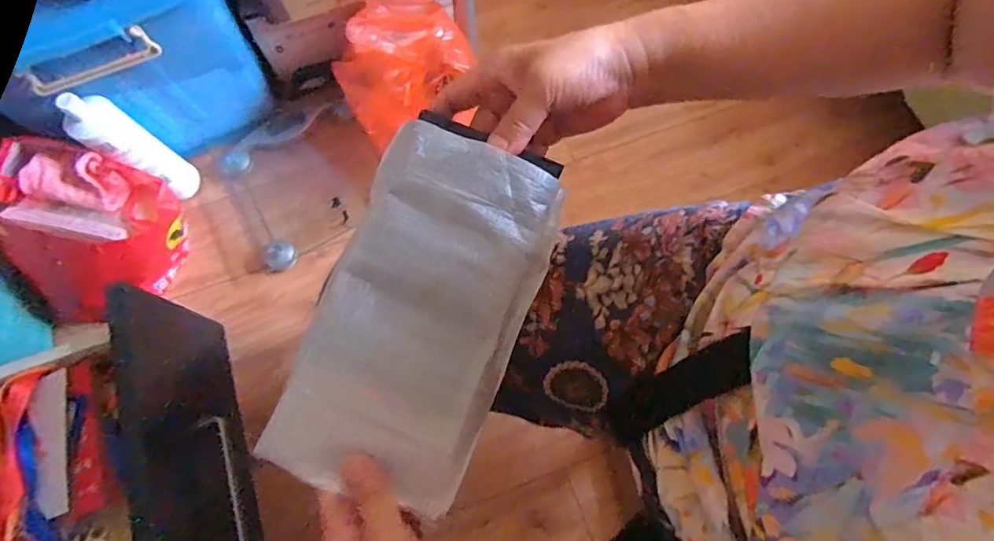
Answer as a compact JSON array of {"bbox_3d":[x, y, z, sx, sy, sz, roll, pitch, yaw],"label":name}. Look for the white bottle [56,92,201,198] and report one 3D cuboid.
[{"bbox_3d":[-0.576,-0.190,0.831,0.057,0.240,0.081,32,75,12],"label":"white bottle"}]

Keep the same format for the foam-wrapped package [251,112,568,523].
[{"bbox_3d":[-0.046,0.027,0.334,0.125,0.018,0.235,23,88,-5],"label":"foam-wrapped package"}]

